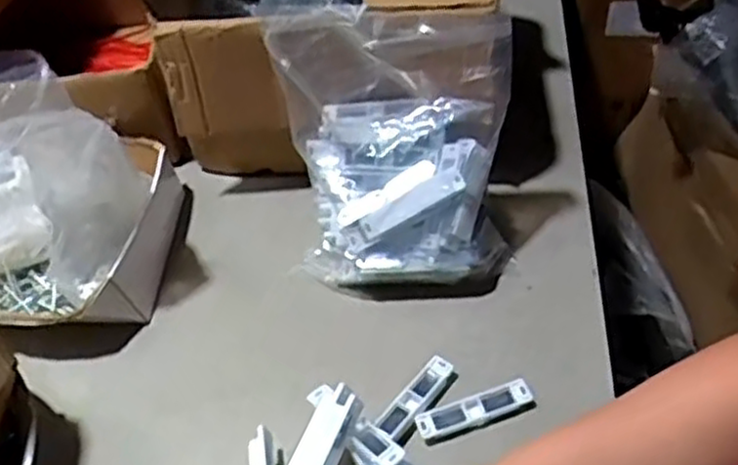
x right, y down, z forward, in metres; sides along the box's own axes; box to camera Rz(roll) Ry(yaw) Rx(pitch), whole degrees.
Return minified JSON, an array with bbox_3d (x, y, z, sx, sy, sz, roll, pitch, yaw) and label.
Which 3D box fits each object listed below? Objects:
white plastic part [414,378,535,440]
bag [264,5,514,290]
[{"bbox_3d":[0.085,0.143,0.611,0.098,0.013,0.021,-16,52,-8],"label":"white plastic part"},{"bbox_3d":[0.021,-0.067,0.656,0.194,0.206,0.151,-4,52,2],"label":"bag"}]

